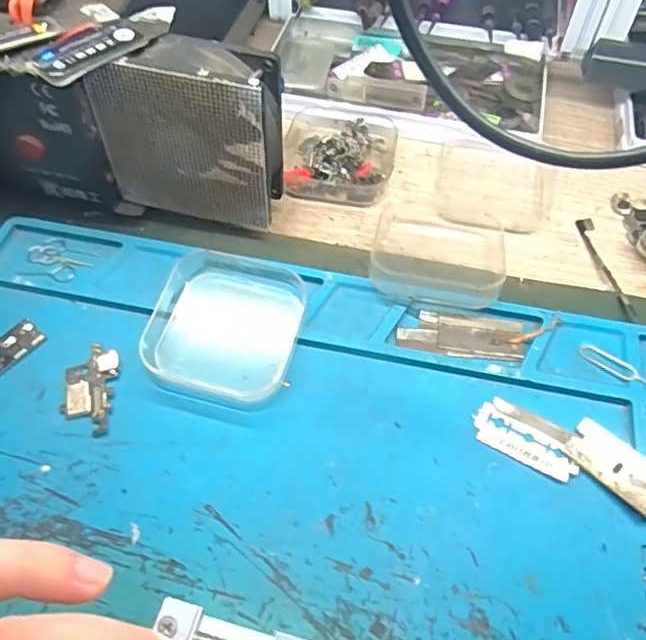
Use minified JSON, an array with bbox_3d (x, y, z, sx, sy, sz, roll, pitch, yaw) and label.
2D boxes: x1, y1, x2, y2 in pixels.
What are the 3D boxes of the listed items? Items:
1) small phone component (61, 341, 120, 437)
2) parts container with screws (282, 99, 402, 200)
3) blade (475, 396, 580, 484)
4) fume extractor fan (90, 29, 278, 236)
[{"bbox_3d":[-0.100,0.029,0.246,0.021,0.004,0.041,-3,57,-2],"label":"small phone component"},{"bbox_3d":[0.010,-0.098,0.327,0.062,0.018,0.064,4,57,2],"label":"parts container with screws"},{"bbox_3d":[0.084,0.048,0.234,0.042,0.004,0.021,26,61,16],"label":"blade"},{"bbox_3d":[-0.060,-0.084,0.271,0.079,0.085,0.028,11,57,7],"label":"fume extractor fan"}]

